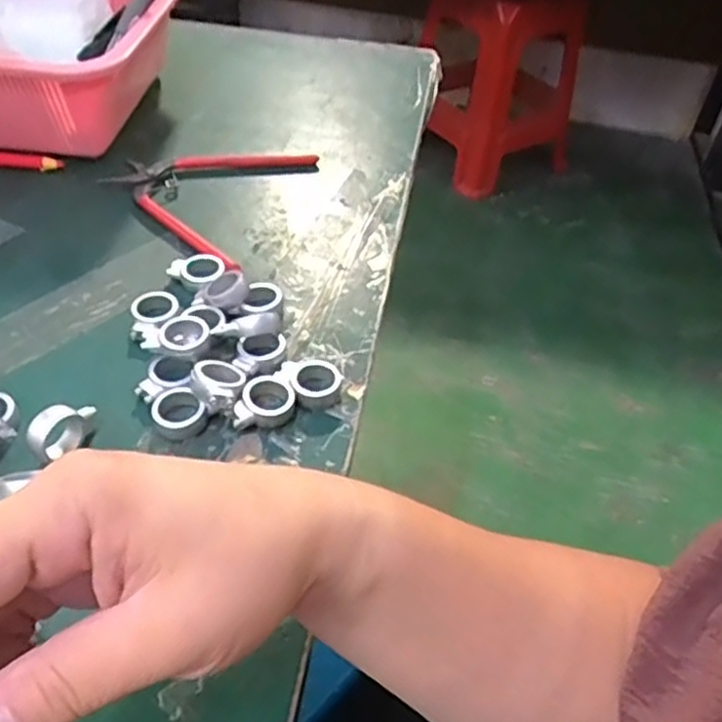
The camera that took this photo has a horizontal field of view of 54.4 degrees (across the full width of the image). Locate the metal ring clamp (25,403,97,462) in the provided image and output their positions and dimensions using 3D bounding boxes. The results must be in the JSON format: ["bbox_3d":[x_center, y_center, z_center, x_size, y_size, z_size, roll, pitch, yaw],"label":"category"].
[{"bbox_3d":[-0.134,0.033,0.318,0.013,0.025,0.032,35,52,28],"label":"metal ring clamp"}]

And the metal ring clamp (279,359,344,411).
[{"bbox_3d":[-0.025,0.012,0.355,0.031,0.012,0.029,-2,44,-8],"label":"metal ring clamp"}]

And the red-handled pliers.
[{"bbox_3d":[-0.110,-0.118,0.479,0.121,0.011,0.141,15,45,11],"label":"red-handled pliers"}]

